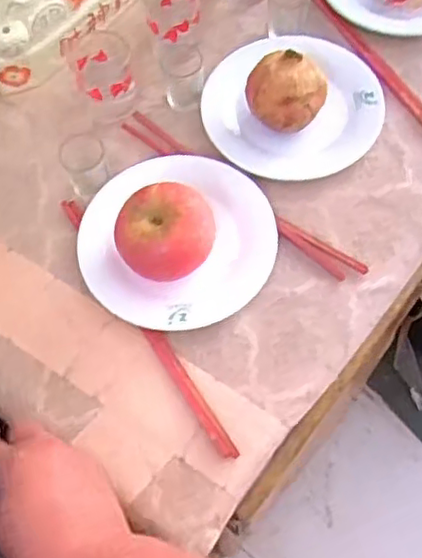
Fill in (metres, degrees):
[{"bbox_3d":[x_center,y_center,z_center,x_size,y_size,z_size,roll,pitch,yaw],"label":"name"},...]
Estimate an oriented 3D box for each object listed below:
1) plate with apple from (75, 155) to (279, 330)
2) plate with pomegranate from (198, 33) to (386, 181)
[{"bbox_3d":[-0.026,-0.036,0.472,0.143,0.062,0.132,0,66,1],"label":"plate with apple"},{"bbox_3d":[0.068,-0.159,0.524,0.146,0.059,0.146,0,66,1],"label":"plate with pomegranate"}]

